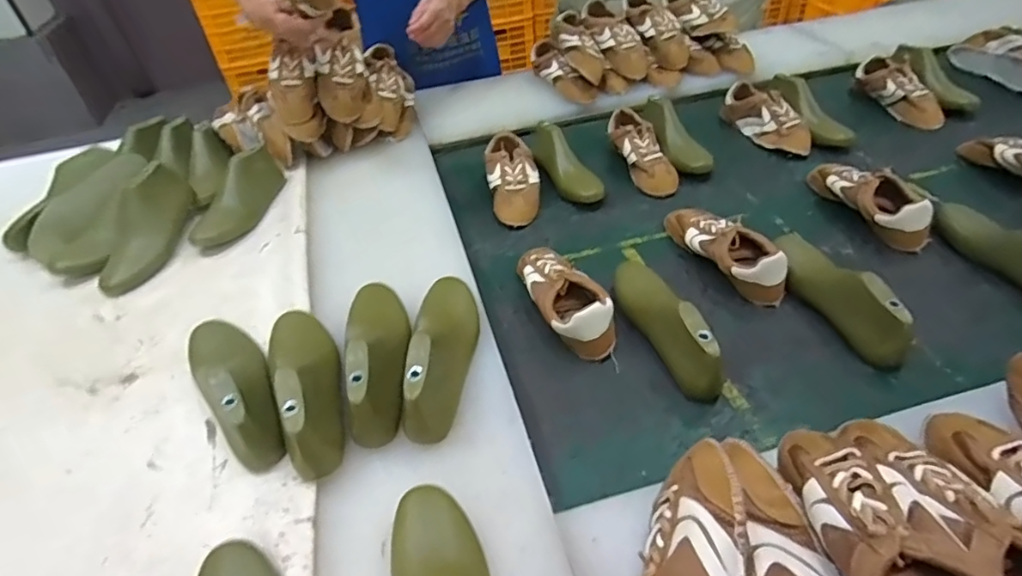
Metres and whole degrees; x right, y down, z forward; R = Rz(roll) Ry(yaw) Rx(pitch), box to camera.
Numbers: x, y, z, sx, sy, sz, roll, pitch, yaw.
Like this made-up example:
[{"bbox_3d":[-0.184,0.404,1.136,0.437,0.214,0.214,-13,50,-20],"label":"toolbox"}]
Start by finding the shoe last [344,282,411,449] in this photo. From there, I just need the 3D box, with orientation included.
[{"bbox_3d":[-0.156,0.069,0.650,0.070,0.088,0.235,-13,43,-6],"label":"shoe last"}]

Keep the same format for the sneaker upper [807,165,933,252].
[{"bbox_3d":[0.577,-0.150,0.892,0.091,0.078,0.226,-18,44,-12],"label":"sneaker upper"}]

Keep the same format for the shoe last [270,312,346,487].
[{"bbox_3d":[-0.233,0.095,0.627,0.073,0.085,0.235,-23,45,-16],"label":"shoe last"}]

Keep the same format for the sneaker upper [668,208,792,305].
[{"bbox_3d":[0.318,-0.064,0.830,0.085,0.068,0.224,-22,45,-15],"label":"sneaker upper"}]

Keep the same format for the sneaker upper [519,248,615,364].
[{"bbox_3d":[0.073,0.008,0.773,0.091,0.070,0.215,-19,44,-12],"label":"sneaker upper"}]

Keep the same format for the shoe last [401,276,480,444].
[{"bbox_3d":[-0.079,0.062,0.650,0.067,0.093,0.225,-4,43,3],"label":"shoe last"}]

